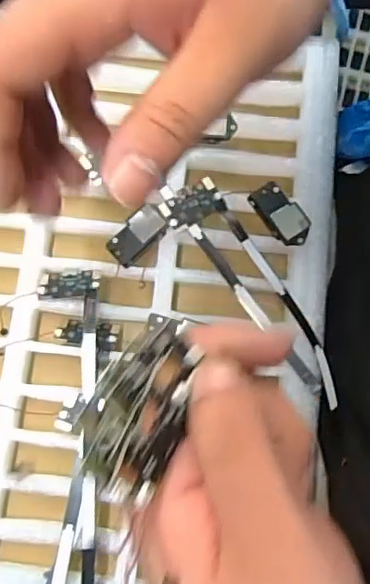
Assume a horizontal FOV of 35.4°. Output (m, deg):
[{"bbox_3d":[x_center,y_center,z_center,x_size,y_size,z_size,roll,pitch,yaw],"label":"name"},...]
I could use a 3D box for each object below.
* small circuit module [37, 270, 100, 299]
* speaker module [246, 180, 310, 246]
[{"bbox_3d":[-0.067,-0.005,0.335,0.035,0.004,0.019,-5,51,6],"label":"small circuit module"},{"bbox_3d":[0.055,-0.045,0.334,0.021,0.005,0.040,-39,82,0],"label":"speaker module"}]

